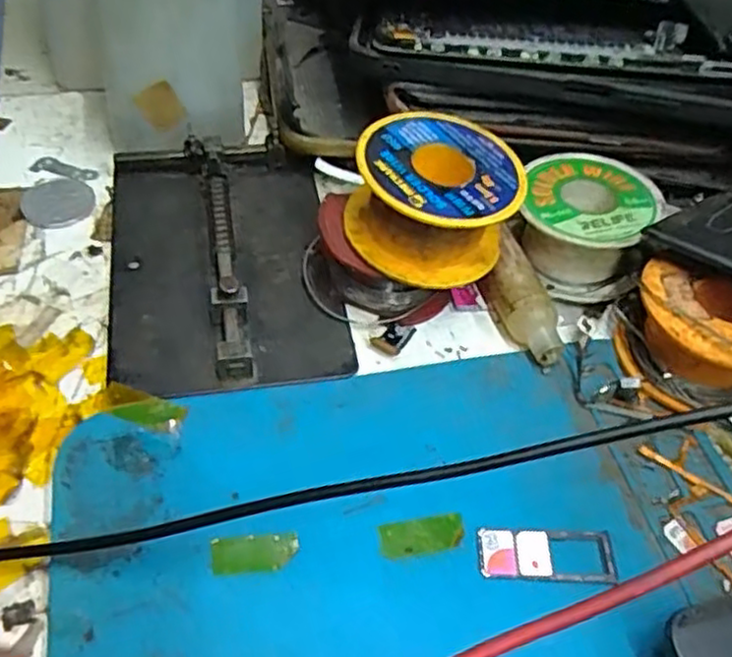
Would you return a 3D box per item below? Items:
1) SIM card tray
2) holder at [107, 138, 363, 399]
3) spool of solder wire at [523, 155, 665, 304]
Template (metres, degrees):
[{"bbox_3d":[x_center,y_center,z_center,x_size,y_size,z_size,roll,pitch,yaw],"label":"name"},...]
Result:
[{"bbox_3d":[0.050,0.062,0.199,0.038,0.004,0.015,4,51,-2],"label":"SIM card tray"},{"bbox_3d":[-0.052,-0.028,0.258,0.077,0.014,0.114,-7,52,-10],"label":"holder"},{"bbox_3d":[0.081,-0.040,0.269,0.046,0.028,0.049,2,51,-3],"label":"spool of solder wire"}]

